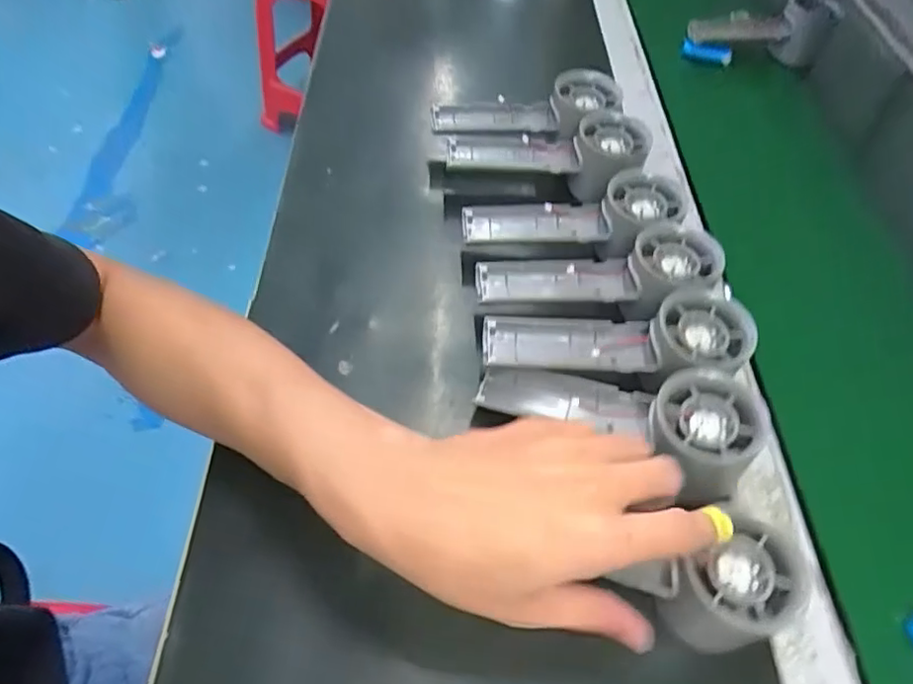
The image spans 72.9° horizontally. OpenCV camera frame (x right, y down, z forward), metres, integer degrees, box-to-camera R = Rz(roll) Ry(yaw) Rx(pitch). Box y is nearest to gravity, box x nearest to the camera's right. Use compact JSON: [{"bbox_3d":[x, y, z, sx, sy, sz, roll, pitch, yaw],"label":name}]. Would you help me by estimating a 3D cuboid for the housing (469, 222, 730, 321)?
[{"bbox_3d":[0.095,-0.044,0.418,0.161,0.030,0.065,-5,52,8],"label":"housing"}]

